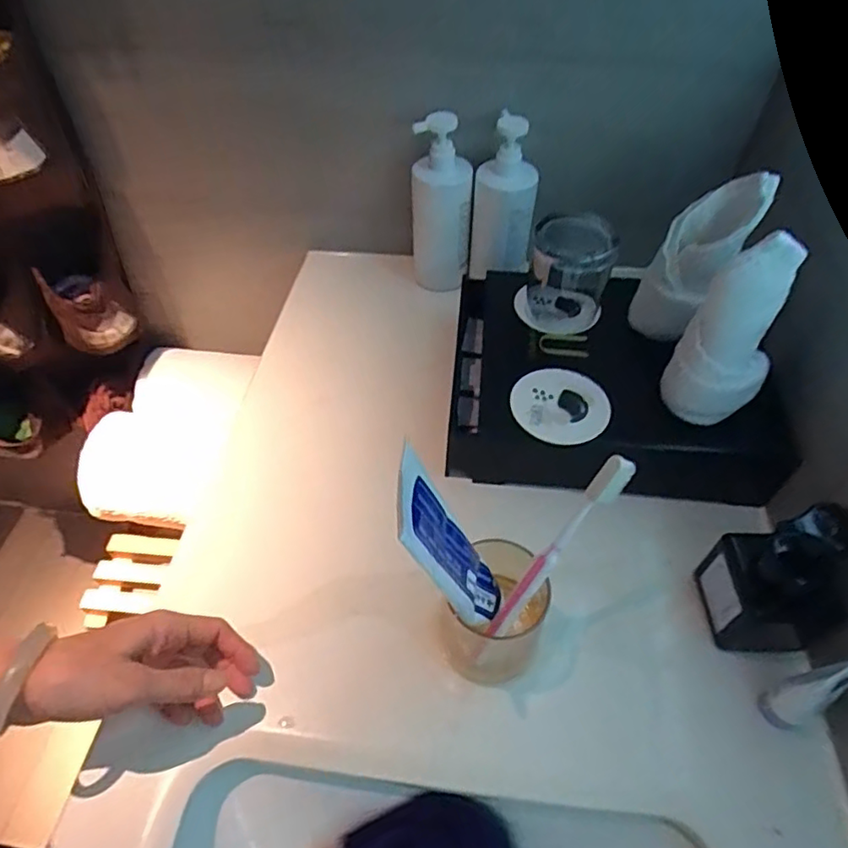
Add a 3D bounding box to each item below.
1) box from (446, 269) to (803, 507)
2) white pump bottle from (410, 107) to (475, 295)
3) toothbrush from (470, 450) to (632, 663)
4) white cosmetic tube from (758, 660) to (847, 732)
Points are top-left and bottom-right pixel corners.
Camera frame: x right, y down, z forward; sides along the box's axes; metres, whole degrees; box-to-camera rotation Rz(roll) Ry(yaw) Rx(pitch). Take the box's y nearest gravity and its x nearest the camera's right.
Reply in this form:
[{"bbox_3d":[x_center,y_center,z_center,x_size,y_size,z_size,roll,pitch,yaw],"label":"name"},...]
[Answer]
[{"bbox_3d":[0.176,-0.044,0.558,0.297,0.083,0.220,5,52,4],"label":"box"},{"bbox_3d":[0.017,-0.242,0.645,0.065,0.180,0.059,-5,52,-4],"label":"white pump bottle"},{"bbox_3d":[0.081,0.094,0.385,0.016,0.176,0.014,42,20,28],"label":"toothbrush"},{"bbox_3d":[0.255,0.176,0.379,0.036,0.093,0.025,-15,53,-11],"label":"white cosmetic tube"}]

